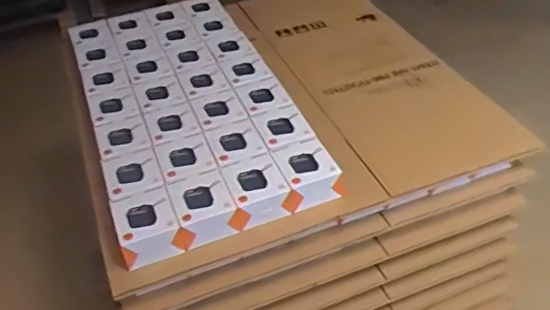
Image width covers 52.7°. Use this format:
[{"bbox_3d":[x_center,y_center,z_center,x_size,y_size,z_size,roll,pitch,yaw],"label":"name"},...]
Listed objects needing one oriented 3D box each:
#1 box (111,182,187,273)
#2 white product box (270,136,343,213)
[{"bbox_3d":[-0.210,0.120,0.935,0.108,0.055,0.116,-17,43,-14],"label":"box"},{"bbox_3d":[0.058,0.030,1.003,0.099,0.066,0.113,-17,43,-15],"label":"white product box"}]

